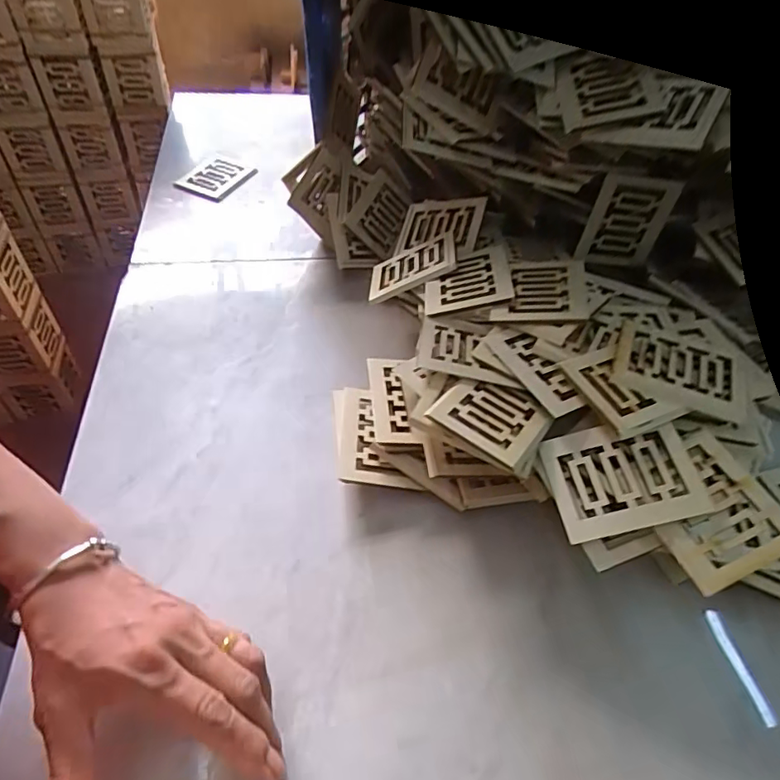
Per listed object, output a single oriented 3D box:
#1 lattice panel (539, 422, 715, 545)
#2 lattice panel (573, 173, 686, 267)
[{"bbox_3d":[0.139,0.052,0.321,0.081,0.009,0.065,-15,55,7],"label":"lattice panel"},{"bbox_3d":[0.201,-0.141,0.456,0.068,0.079,0.006,3,45,-6],"label":"lattice panel"}]

